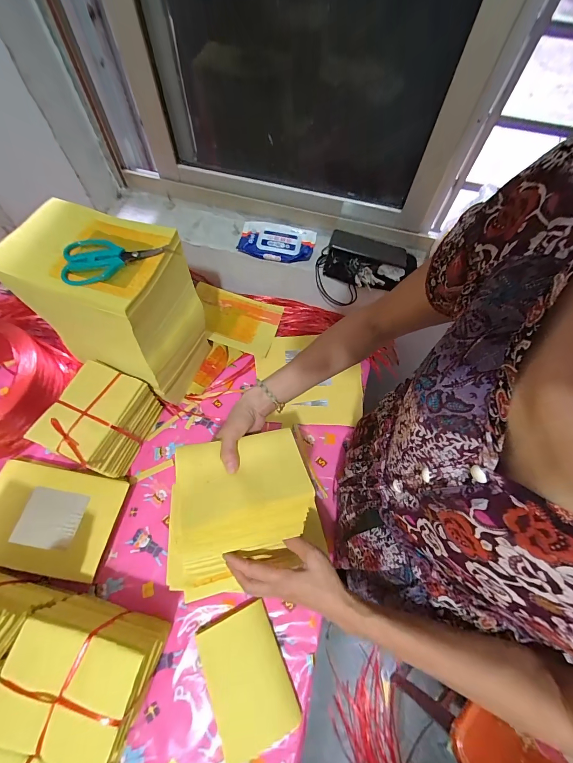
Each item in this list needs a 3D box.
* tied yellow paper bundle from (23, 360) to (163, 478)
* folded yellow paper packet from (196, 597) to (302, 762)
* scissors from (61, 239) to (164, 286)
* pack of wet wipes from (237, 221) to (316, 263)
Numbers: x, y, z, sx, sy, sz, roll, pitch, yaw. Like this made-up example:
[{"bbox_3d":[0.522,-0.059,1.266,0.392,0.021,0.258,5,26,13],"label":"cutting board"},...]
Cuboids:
[{"bbox_3d":[-0.346,0.076,0.599,0.115,0.145,0.167,22,63,9],"label":"tied yellow paper bundle"},{"bbox_3d":[-0.059,0.450,0.481,0.109,0.034,0.169,-21,65,-14],"label":"folded yellow paper packet"},{"bbox_3d":[-0.262,-0.186,0.472,0.142,0.019,0.074,-12,63,-9],"label":"scissors"},{"bbox_3d":[-0.023,-0.324,0.726,0.172,0.030,0.098,12,62,4],"label":"pack of wet wipes"}]

